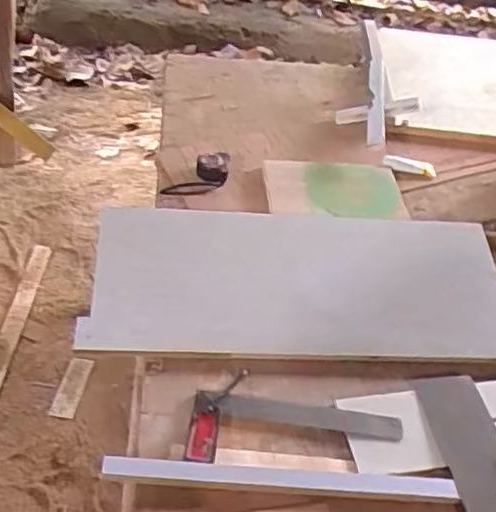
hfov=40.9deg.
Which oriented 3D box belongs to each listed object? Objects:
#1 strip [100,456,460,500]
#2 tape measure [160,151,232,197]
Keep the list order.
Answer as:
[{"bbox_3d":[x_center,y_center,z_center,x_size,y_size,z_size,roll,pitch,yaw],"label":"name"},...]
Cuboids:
[{"bbox_3d":[0.046,0.293,0.878,0.463,0.011,0.031,6,58,-5],"label":"strip"},{"bbox_3d":[-0.091,-0.160,1.331,0.078,0.032,0.167,31,48,23],"label":"tape measure"}]

